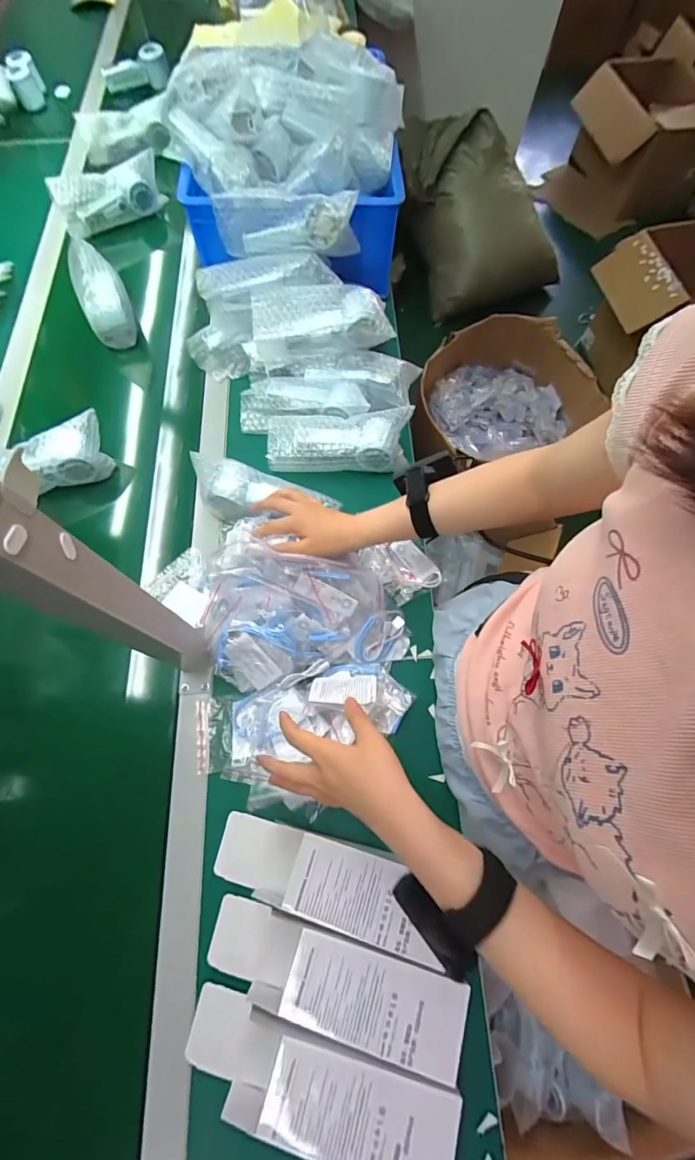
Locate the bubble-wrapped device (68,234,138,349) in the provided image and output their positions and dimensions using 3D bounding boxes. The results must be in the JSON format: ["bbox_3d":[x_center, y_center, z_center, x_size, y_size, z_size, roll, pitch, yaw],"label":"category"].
[{"bbox_3d":[-0.429,-0.500,0.738,0.078,0.079,0.169,-27,72,-11],"label":"bubble-wrapped device"}]

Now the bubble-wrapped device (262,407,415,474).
[{"bbox_3d":[-0.011,-0.208,0.634,0.213,0.061,0.074,-3,69,-2],"label":"bubble-wrapped device"}]

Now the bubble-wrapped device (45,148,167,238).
[{"bbox_3d":[-0.463,-0.755,0.831,0.211,0.088,0.043,-37,74,-14],"label":"bubble-wrapped device"}]

